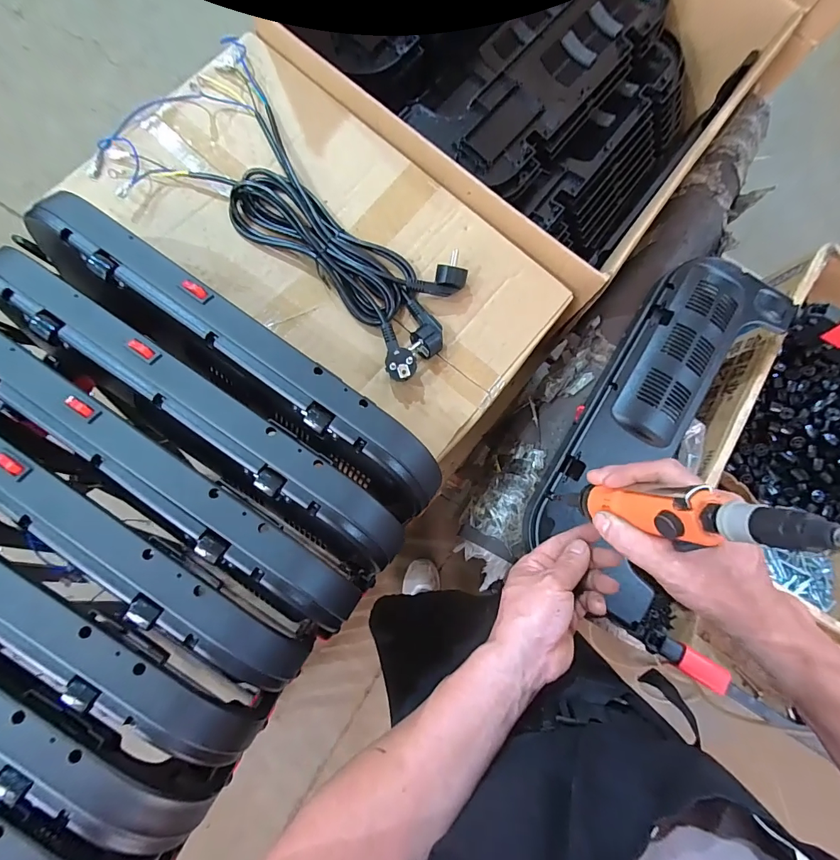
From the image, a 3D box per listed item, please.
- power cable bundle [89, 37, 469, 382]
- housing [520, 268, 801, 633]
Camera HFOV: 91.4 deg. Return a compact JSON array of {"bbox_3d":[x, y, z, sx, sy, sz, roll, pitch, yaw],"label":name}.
[{"bbox_3d":[-0.142,-0.254,0.484,0.448,0.034,0.213,40,80,3],"label":"power cable bundle"},{"bbox_3d":[0.312,-0.020,0.521,0.184,0.039,0.458,36,82,2],"label":"housing"}]

